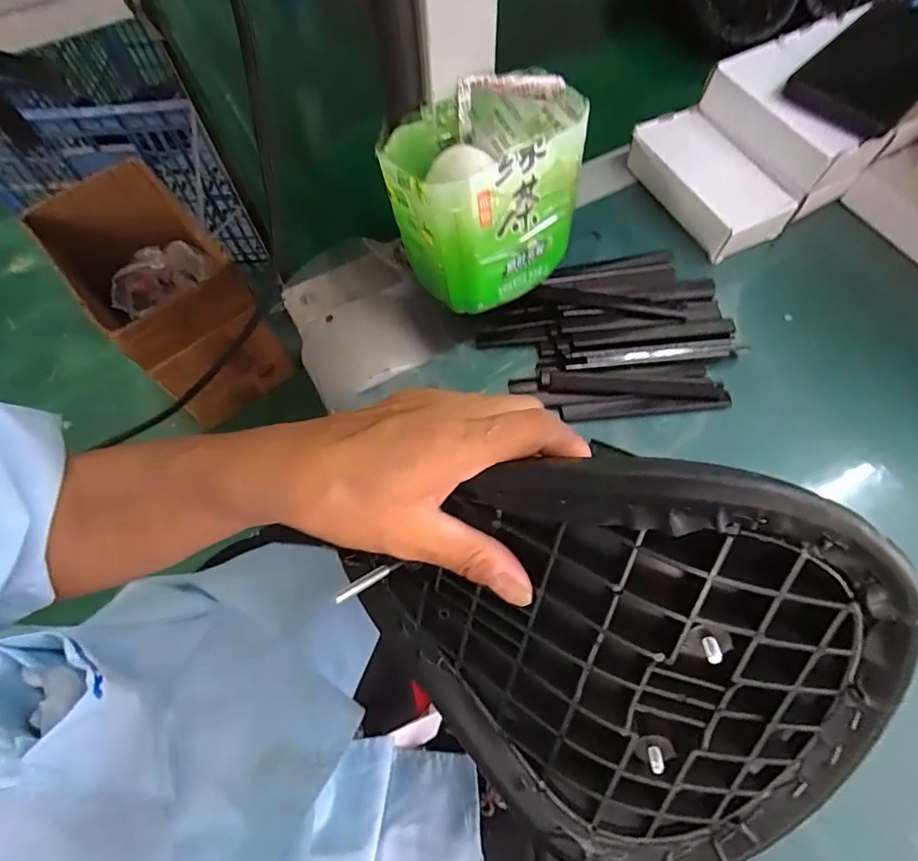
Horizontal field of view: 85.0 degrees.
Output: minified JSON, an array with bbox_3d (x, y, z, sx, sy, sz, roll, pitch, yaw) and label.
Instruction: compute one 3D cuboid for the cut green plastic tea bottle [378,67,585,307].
[{"bbox_3d":[0.016,-0.141,0.299,0.109,0.092,0.085,-28,68,-11],"label":"cut green plastic tea bottle"}]

